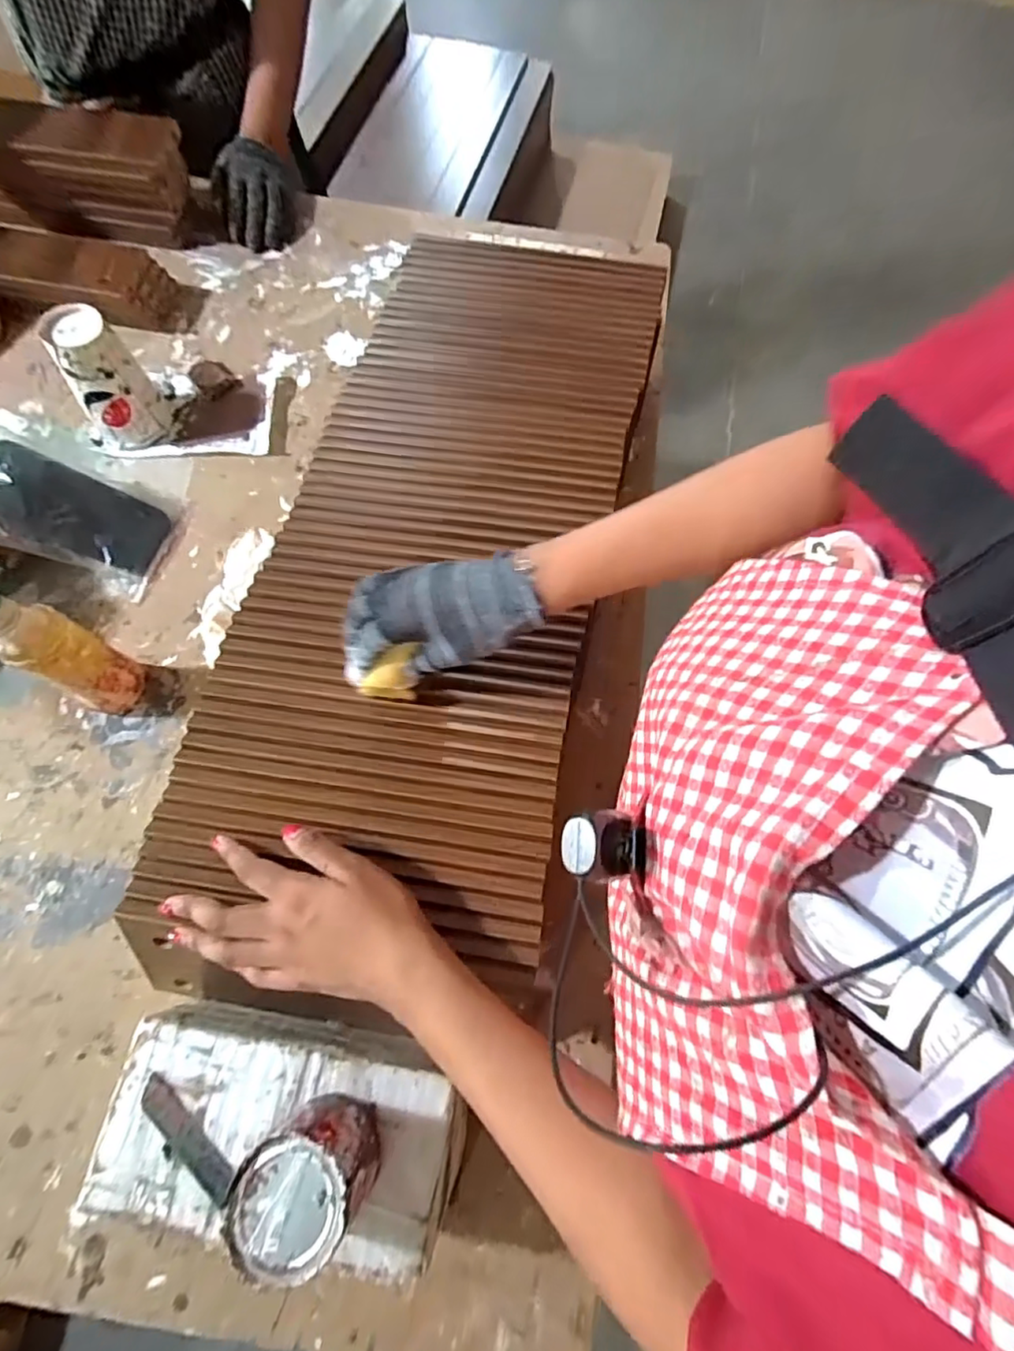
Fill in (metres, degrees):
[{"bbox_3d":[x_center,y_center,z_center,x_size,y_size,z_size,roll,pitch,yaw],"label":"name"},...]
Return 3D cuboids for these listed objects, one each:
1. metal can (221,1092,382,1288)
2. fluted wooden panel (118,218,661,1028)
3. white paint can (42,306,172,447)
[{"bbox_3d":[-0.112,0.286,0.330,0.070,0.076,0.063,-34,73,-14],"label":"metal can"},{"bbox_3d":[-0.060,-0.125,0.531,0.295,0.015,0.788,12,68,5],"label":"fluted wooden panel"},{"bbox_3d":[-0.443,-0.326,0.643,0.072,0.126,0.066,1,68,-2],"label":"white paint can"}]

